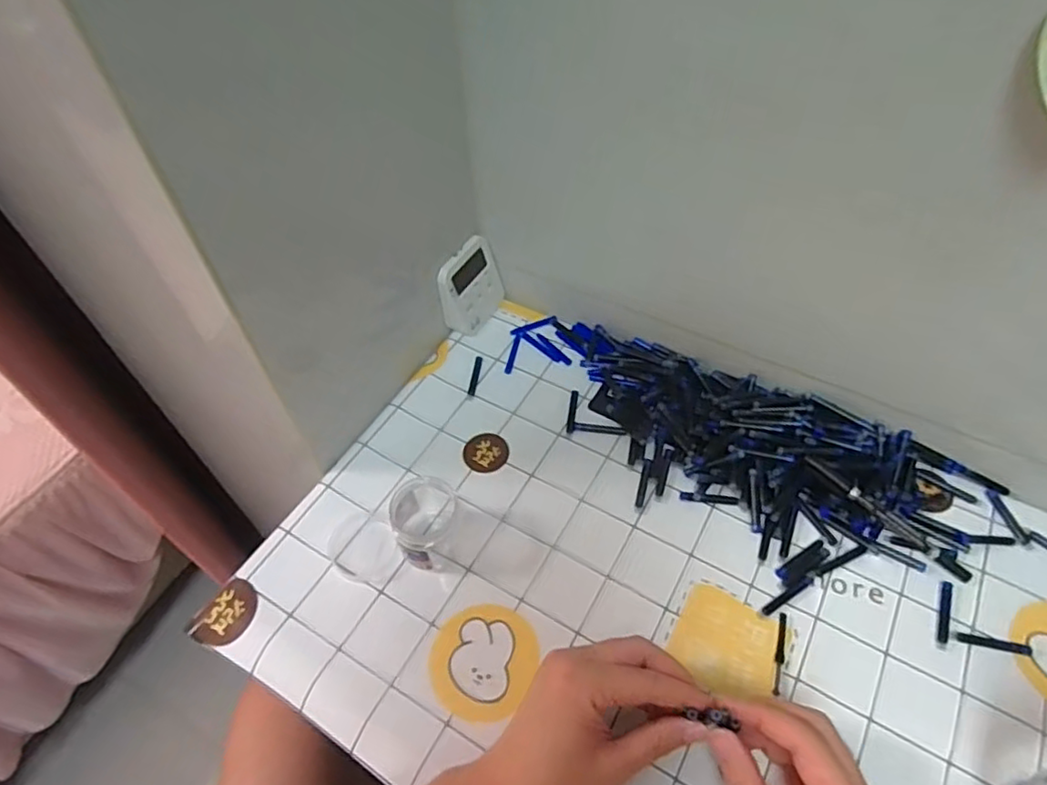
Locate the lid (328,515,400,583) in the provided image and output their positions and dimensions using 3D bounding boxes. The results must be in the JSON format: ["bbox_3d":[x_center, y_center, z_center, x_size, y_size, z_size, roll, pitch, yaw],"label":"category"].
[{"bbox_3d":[-0.126,0.123,0.503,0.058,0.008,0.048,34,62,25],"label":"lid"}]

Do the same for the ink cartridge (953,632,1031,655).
[{"bbox_3d":[0.328,0.175,0.442,0.049,0.004,0.007,9,54,9],"label":"ink cartridge"}]

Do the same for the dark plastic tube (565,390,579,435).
[{"bbox_3d":[0.044,0.017,0.576,0.008,0.004,0.046,6,54,7],"label":"dark plastic tube"}]

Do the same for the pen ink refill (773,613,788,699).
[{"bbox_3d":[0.179,0.181,0.442,0.006,0.004,0.058,15,55,13],"label":"pen ink refill"}]

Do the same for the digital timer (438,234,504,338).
[{"bbox_3d":[-0.051,-0.104,0.626,0.028,0.076,0.077,23,57,18],"label":"digital timer"}]

